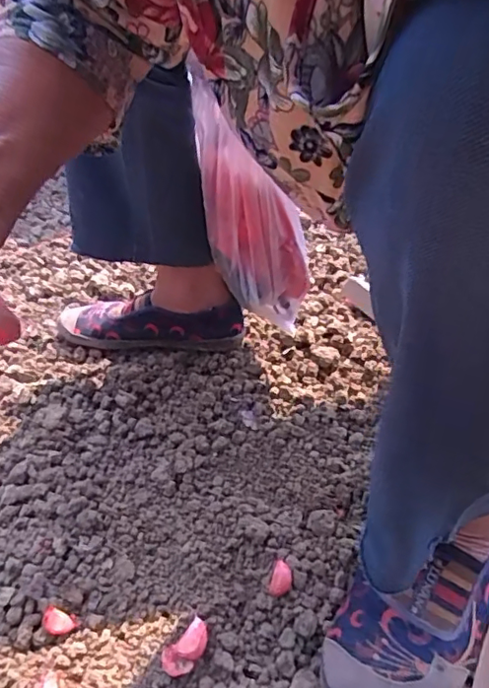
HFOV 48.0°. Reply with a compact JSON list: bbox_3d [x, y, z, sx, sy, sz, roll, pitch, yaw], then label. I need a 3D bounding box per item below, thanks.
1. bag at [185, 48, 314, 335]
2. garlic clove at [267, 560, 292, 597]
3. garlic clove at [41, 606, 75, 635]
[{"bbox_3d":[-0.005,-0.132,0.568,0.097,0.271,0.063,1,34,41],"label":"bag"},{"bbox_3d":[0.029,0.195,0.453,0.018,0.019,0.022,22,46,25],"label":"garlic clove"},{"bbox_3d":[-0.149,0.221,0.437,0.025,0.016,0.017,9,42,12],"label":"garlic clove"}]

